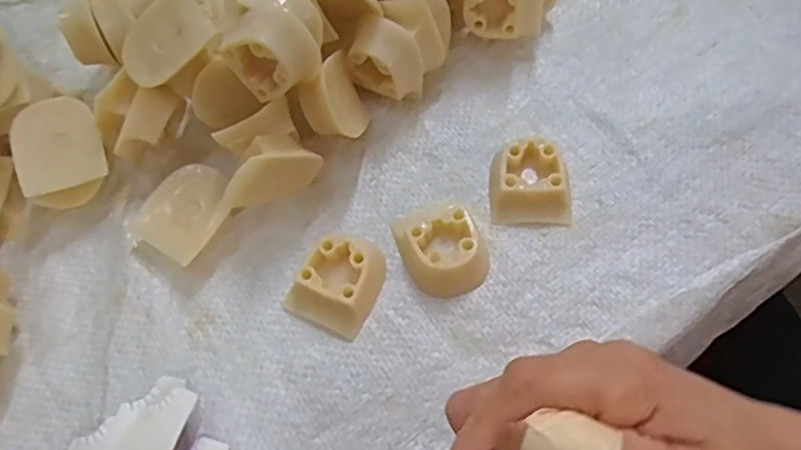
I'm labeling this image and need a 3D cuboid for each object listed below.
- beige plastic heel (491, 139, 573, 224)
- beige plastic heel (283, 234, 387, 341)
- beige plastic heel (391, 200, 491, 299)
[{"bbox_3d":[0.063,-0.021,0.294,0.038,0.018,0.037,-1,66,3],"label":"beige plastic heel"},{"bbox_3d":[-0.027,0.025,0.279,0.037,0.017,0.048,31,71,15],"label":"beige plastic heel"},{"bbox_3d":[0.021,0.010,0.283,0.039,0.017,0.046,-20,67,-6],"label":"beige plastic heel"}]

